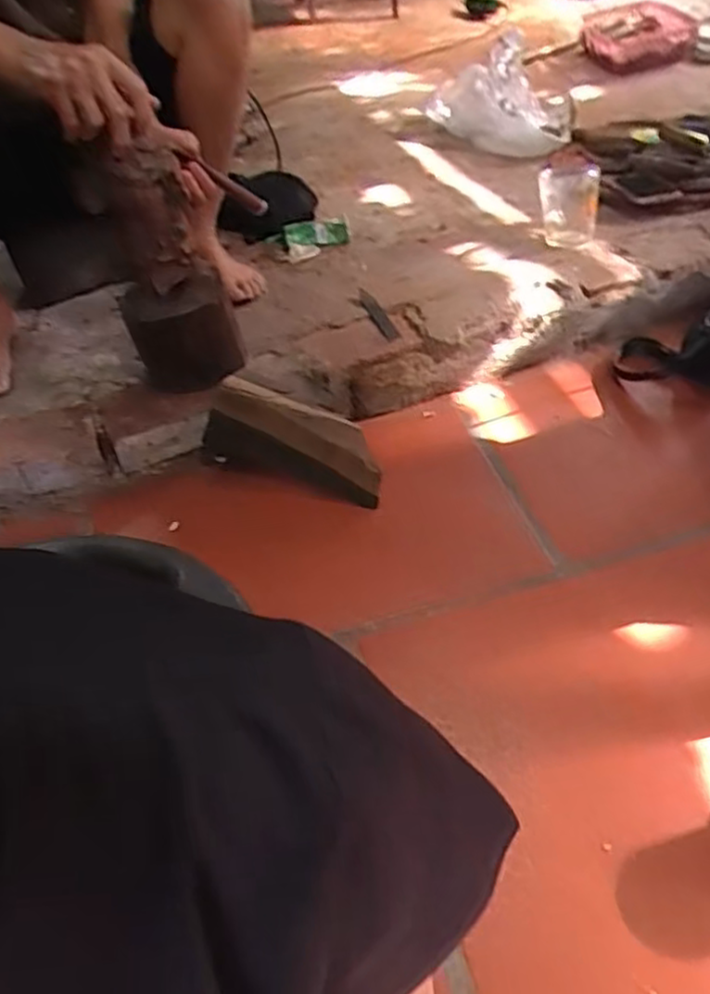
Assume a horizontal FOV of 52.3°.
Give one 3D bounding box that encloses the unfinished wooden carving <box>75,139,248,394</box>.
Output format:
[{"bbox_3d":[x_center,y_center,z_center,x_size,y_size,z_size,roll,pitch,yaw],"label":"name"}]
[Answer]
[{"bbox_3d":[-0.215,-0.253,0.839,0.123,0.304,0.095,-18,46,-9],"label":"unfinished wooden carving"}]

